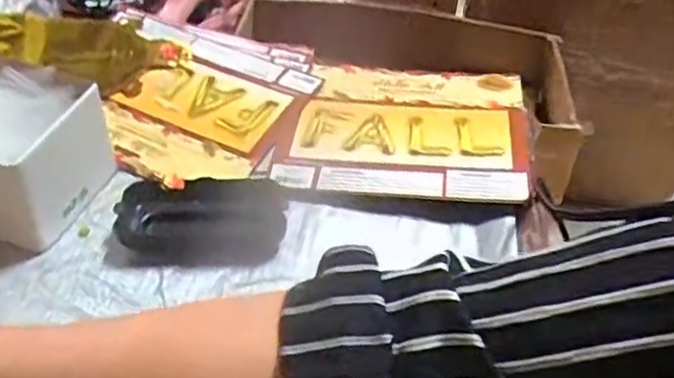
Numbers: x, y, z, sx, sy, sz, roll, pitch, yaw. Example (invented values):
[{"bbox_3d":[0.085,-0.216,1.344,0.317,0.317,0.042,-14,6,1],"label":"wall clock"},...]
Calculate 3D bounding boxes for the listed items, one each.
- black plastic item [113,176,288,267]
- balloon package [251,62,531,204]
[{"bbox_3d":[-0.091,0.024,0.448,0.109,0.031,0.061,0,41,-7],"label":"black plastic item"},{"bbox_3d":[0.052,-0.050,0.523,0.195,0.019,0.152,9,43,8],"label":"balloon package"}]

